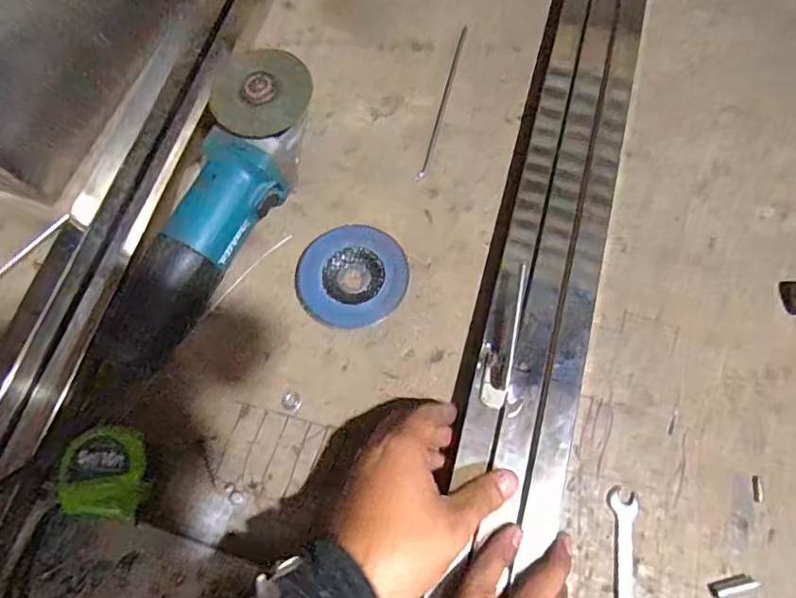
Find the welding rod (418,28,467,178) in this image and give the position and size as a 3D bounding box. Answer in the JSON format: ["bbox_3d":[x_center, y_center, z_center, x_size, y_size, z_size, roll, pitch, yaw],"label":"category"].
[{"bbox_3d":[0.047,-0.202,0.549,0.007,0.004,0.191,15,71,8],"label":"welding rod"}]

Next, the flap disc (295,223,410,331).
[{"bbox_3d":[-0.041,-0.021,0.484,0.096,0.007,0.095,-1,70,2],"label":"flap disc"}]

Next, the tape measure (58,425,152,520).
[{"bbox_3d":[-0.223,0.134,0.417,0.062,0.031,0.065,2,70,3],"label":"tape measure"}]

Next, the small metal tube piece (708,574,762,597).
[{"bbox_3d":[0.241,0.206,0.387,0.034,0.005,0.011,-15,70,-3],"label":"small metal tube piece"}]

